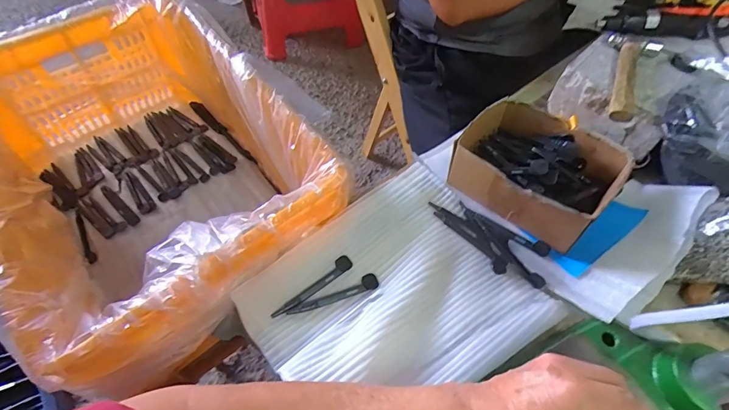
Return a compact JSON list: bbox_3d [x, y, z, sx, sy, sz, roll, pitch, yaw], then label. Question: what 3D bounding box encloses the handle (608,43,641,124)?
[{"bbox_3d":[0.316,-0.153,0.491,0.023,0.021,0.129,19,57,10],"label":"handle"}]

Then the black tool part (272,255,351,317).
[{"bbox_3d":[-0.052,0.086,0.420,0.097,0.009,0.015,-38,65,-25],"label":"black tool part"}]

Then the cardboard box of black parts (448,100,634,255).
[{"bbox_3d":[0.197,-0.041,0.471,0.130,0.072,0.164,-38,65,-25],"label":"cardboard box of black parts"}]

